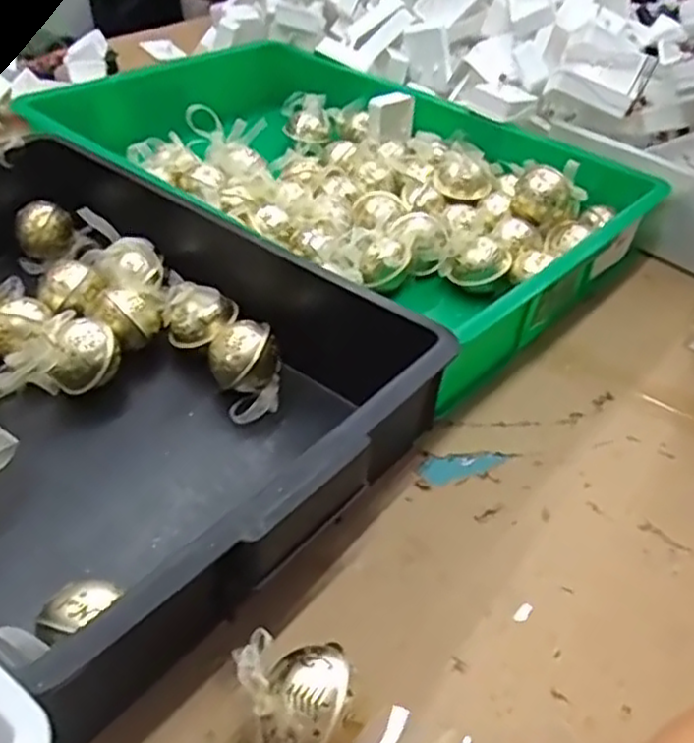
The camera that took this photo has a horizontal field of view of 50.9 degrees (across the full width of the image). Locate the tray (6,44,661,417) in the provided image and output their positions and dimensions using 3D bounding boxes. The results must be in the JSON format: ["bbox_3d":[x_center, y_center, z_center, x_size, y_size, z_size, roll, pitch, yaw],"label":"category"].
[{"bbox_3d":[-0.010,-0.213,0.800,0.584,0.093,0.387,32,47,28],"label":"tray"}]

